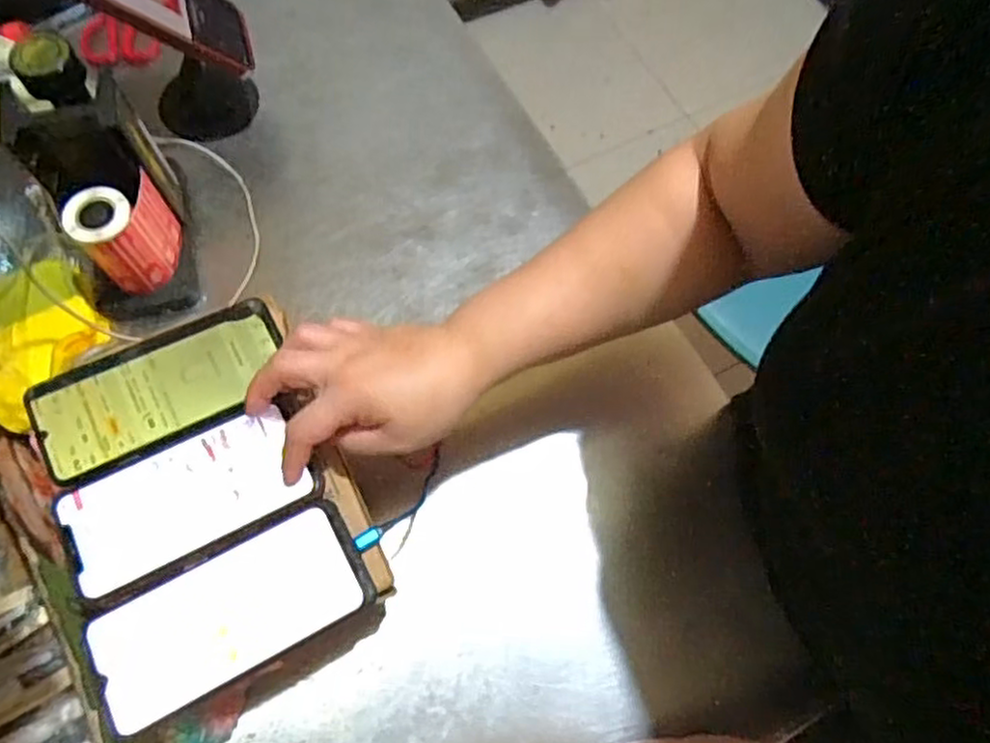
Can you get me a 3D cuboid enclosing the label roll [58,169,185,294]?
[{"bbox_3d":[-0.288,-0.110,0.560,0.070,0.086,0.051,-33,73,-15],"label":"label roll"}]

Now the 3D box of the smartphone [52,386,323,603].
[{"bbox_3d":[-0.193,0.079,0.447,0.155,0.009,0.071,-25,71,-14],"label":"smartphone"}]

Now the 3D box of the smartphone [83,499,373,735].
[{"bbox_3d":[-0.161,0.145,0.428,0.156,0.009,0.077,-27,71,-13],"label":"smartphone"}]

